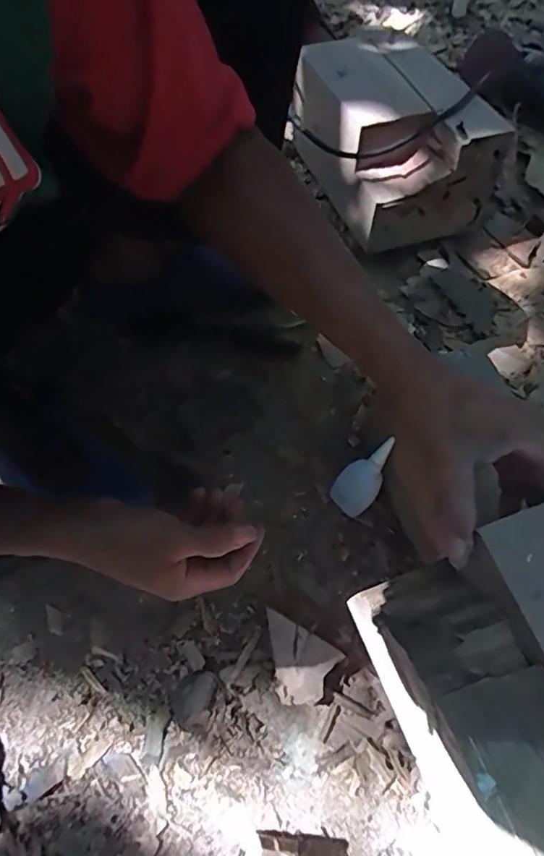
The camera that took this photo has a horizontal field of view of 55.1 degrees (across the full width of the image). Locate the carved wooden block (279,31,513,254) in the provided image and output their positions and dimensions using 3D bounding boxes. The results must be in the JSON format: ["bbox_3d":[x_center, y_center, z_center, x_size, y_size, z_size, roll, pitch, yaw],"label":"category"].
[{"bbox_3d":[0.158,-0.396,0.708,0.194,0.127,0.271,-18,65,-7],"label":"carved wooden block"}]

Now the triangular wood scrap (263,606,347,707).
[{"bbox_3d":[0.018,0.219,0.490,0.080,0.007,0.062,34,74,0],"label":"triangular wood scrap"}]

